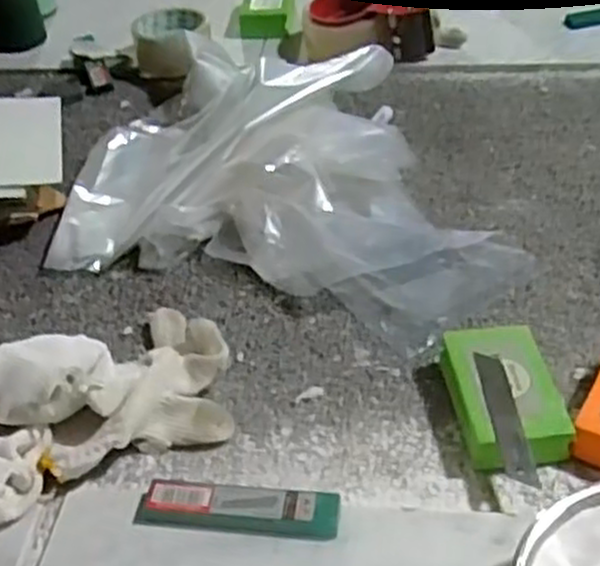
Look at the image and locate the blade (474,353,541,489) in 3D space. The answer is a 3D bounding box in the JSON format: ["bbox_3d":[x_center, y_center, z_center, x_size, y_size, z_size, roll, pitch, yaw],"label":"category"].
[{"bbox_3d":[0.124,0.081,0.484,0.018,0.006,0.097,-4,41,0],"label":"blade"}]

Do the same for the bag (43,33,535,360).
[{"bbox_3d":[-0.004,-0.107,0.687,0.407,0.091,0.299,12,44,17],"label":"bag"}]

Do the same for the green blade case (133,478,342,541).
[{"bbox_3d":[-0.037,0.132,0.463,0.117,0.015,0.028,5,42,10],"label":"green blade case"}]

